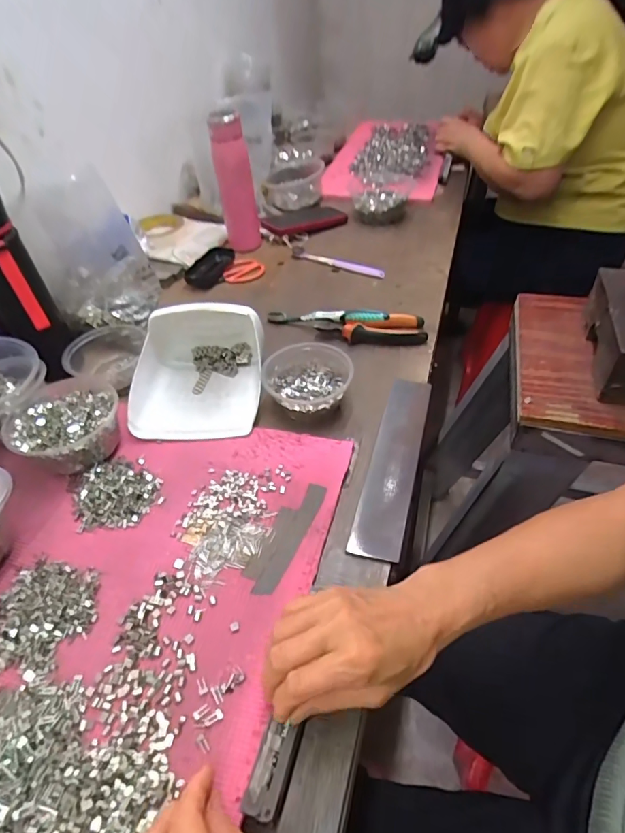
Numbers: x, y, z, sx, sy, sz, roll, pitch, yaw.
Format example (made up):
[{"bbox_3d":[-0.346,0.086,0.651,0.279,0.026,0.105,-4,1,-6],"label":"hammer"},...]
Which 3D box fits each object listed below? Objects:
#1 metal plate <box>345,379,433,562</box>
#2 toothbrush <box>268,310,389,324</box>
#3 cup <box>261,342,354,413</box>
[{"bbox_3d":[0.091,0.043,0.513,0.048,0.005,0.246,11,48,13],"label":"metal plate"},{"bbox_3d":[0.018,-0.144,0.677,0.180,0.020,0.016,4,45,26],"label":"toothbrush"},{"bbox_3d":[-0.006,-0.041,0.566,0.102,0.046,0.093,-1,46,2],"label":"cup"}]

